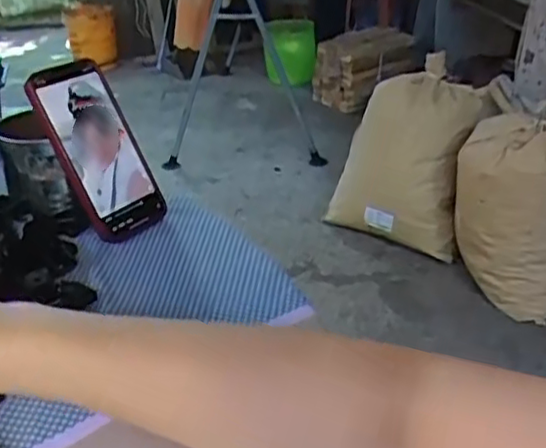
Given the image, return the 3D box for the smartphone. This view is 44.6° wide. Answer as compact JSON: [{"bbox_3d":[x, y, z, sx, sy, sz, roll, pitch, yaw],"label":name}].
[{"bbox_3d":[-0.156,-0.066,0.599,0.017,0.159,0.074,-17,12,43],"label":"smartphone"}]

